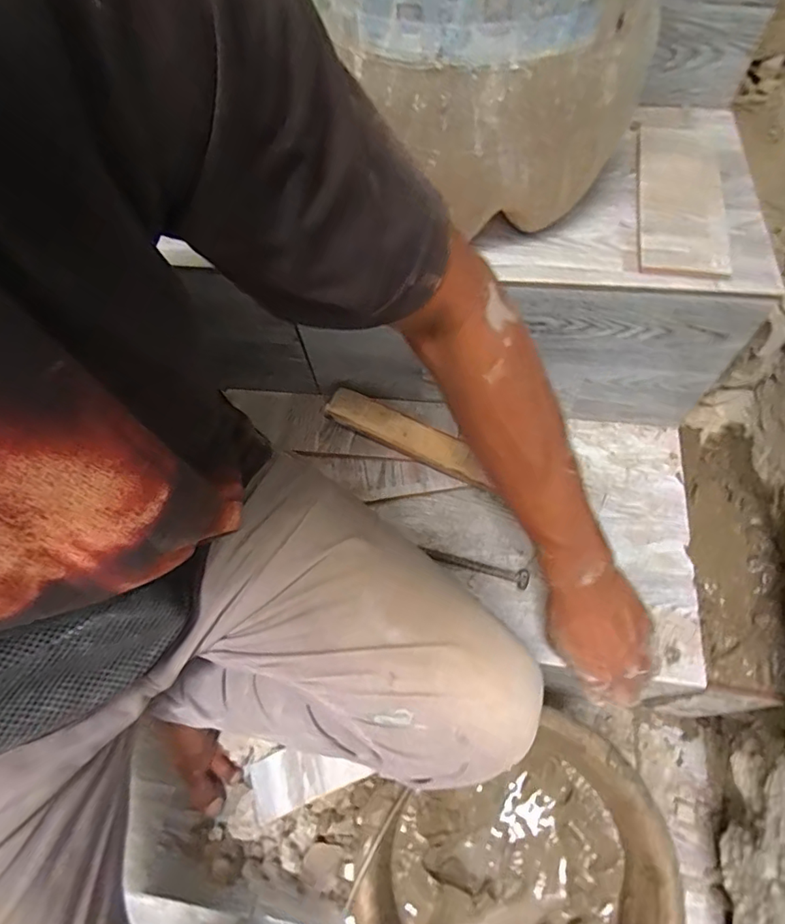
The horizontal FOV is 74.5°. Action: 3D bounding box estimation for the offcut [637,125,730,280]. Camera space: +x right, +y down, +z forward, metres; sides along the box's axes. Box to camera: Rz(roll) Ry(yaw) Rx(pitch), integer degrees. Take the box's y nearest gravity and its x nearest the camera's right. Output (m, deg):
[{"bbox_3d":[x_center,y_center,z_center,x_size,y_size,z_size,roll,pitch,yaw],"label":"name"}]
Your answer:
[{"bbox_3d":[0.247,-0.228,0.441,0.068,0.008,0.198,9,61,10],"label":"offcut"}]

